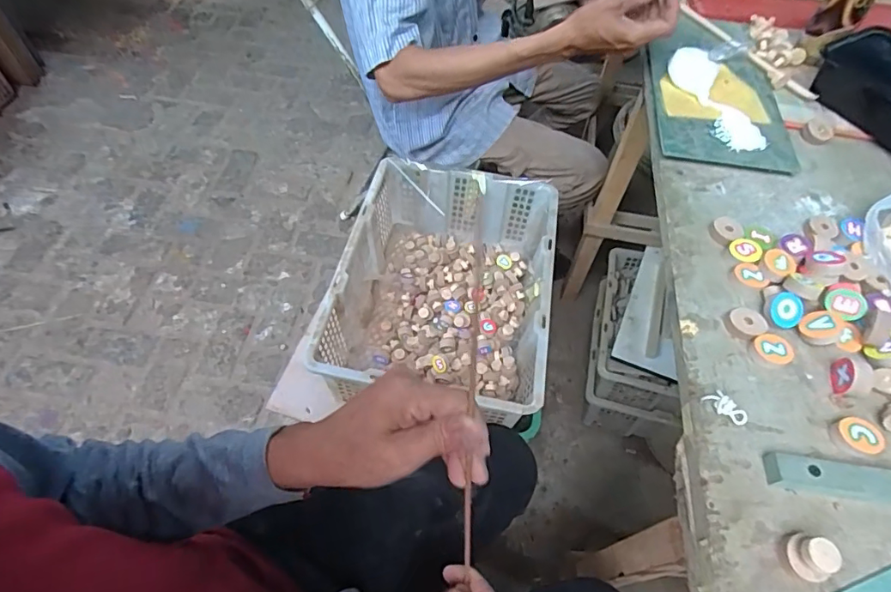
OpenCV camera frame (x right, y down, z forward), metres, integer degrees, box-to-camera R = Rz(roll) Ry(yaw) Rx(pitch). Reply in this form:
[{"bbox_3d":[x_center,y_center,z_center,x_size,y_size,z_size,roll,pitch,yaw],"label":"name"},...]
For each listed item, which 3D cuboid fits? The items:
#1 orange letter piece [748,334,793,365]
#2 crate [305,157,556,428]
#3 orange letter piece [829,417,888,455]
[{"bbox_3d":[0.268,0.045,0.406,0.025,0.014,0.027,2,56,-2],"label":"orange letter piece"},{"bbox_3d":[0.000,-0.010,0.883,0.342,0.164,0.469,10,56,3],"label":"crate"},{"bbox_3d":[0.307,0.105,0.367,0.030,0.013,0.026,-2,56,-5],"label":"orange letter piece"}]

